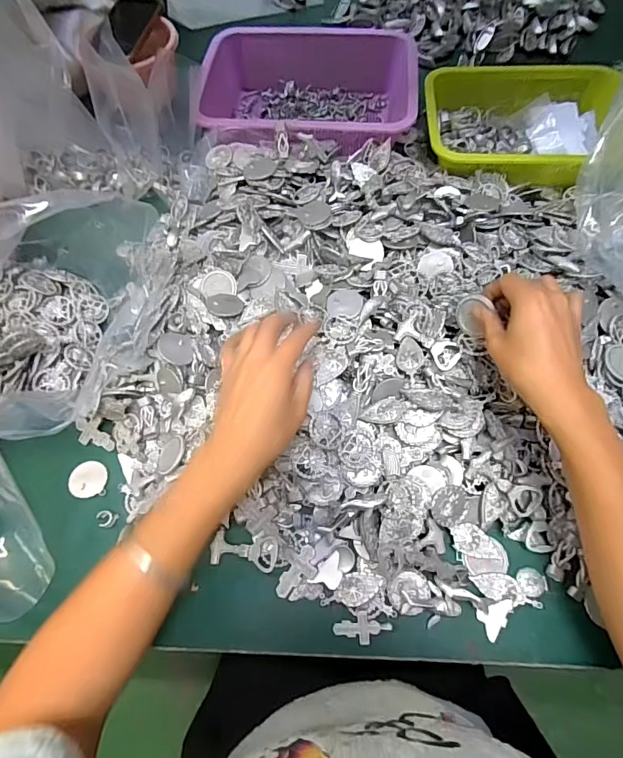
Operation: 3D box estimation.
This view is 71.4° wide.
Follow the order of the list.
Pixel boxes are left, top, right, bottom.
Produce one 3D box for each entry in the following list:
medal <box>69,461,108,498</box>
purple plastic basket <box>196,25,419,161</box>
[{"bbox_3d":[-0.226,0.102,0.440,0.035,0.005,0.036,2,63,-14],"label":"medal"},{"bbox_3d":[-0.001,-0.419,0.643,0.296,0.080,0.268,6,65,4],"label":"purple plastic basket"}]

